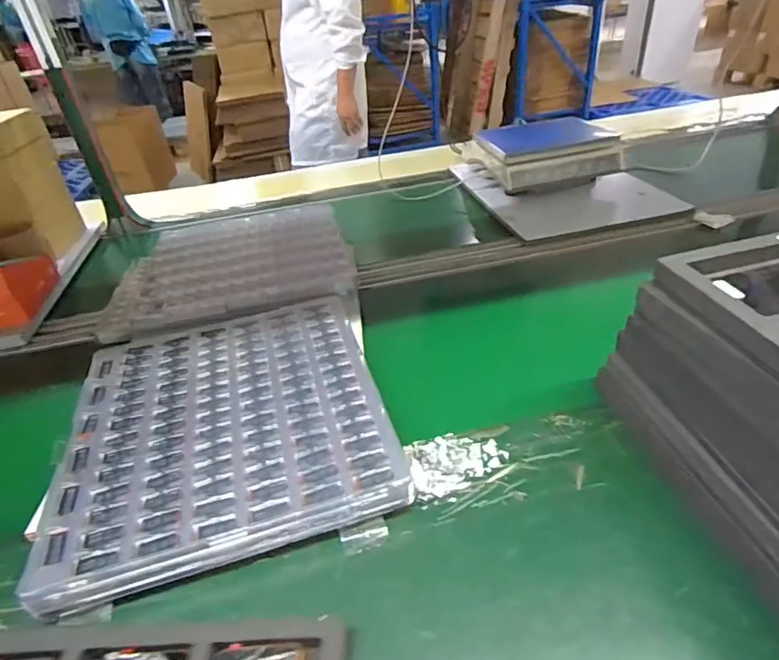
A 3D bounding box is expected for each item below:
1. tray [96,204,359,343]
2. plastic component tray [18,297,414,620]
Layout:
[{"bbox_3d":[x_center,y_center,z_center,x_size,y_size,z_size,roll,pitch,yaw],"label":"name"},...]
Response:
[{"bbox_3d":[-0.306,-0.143,1.004,0.462,0.049,0.399,-7,36,-1],"label":"tray"},{"bbox_3d":[-0.216,0.111,0.660,0.395,0.043,0.418,-13,36,-10],"label":"plastic component tray"}]

